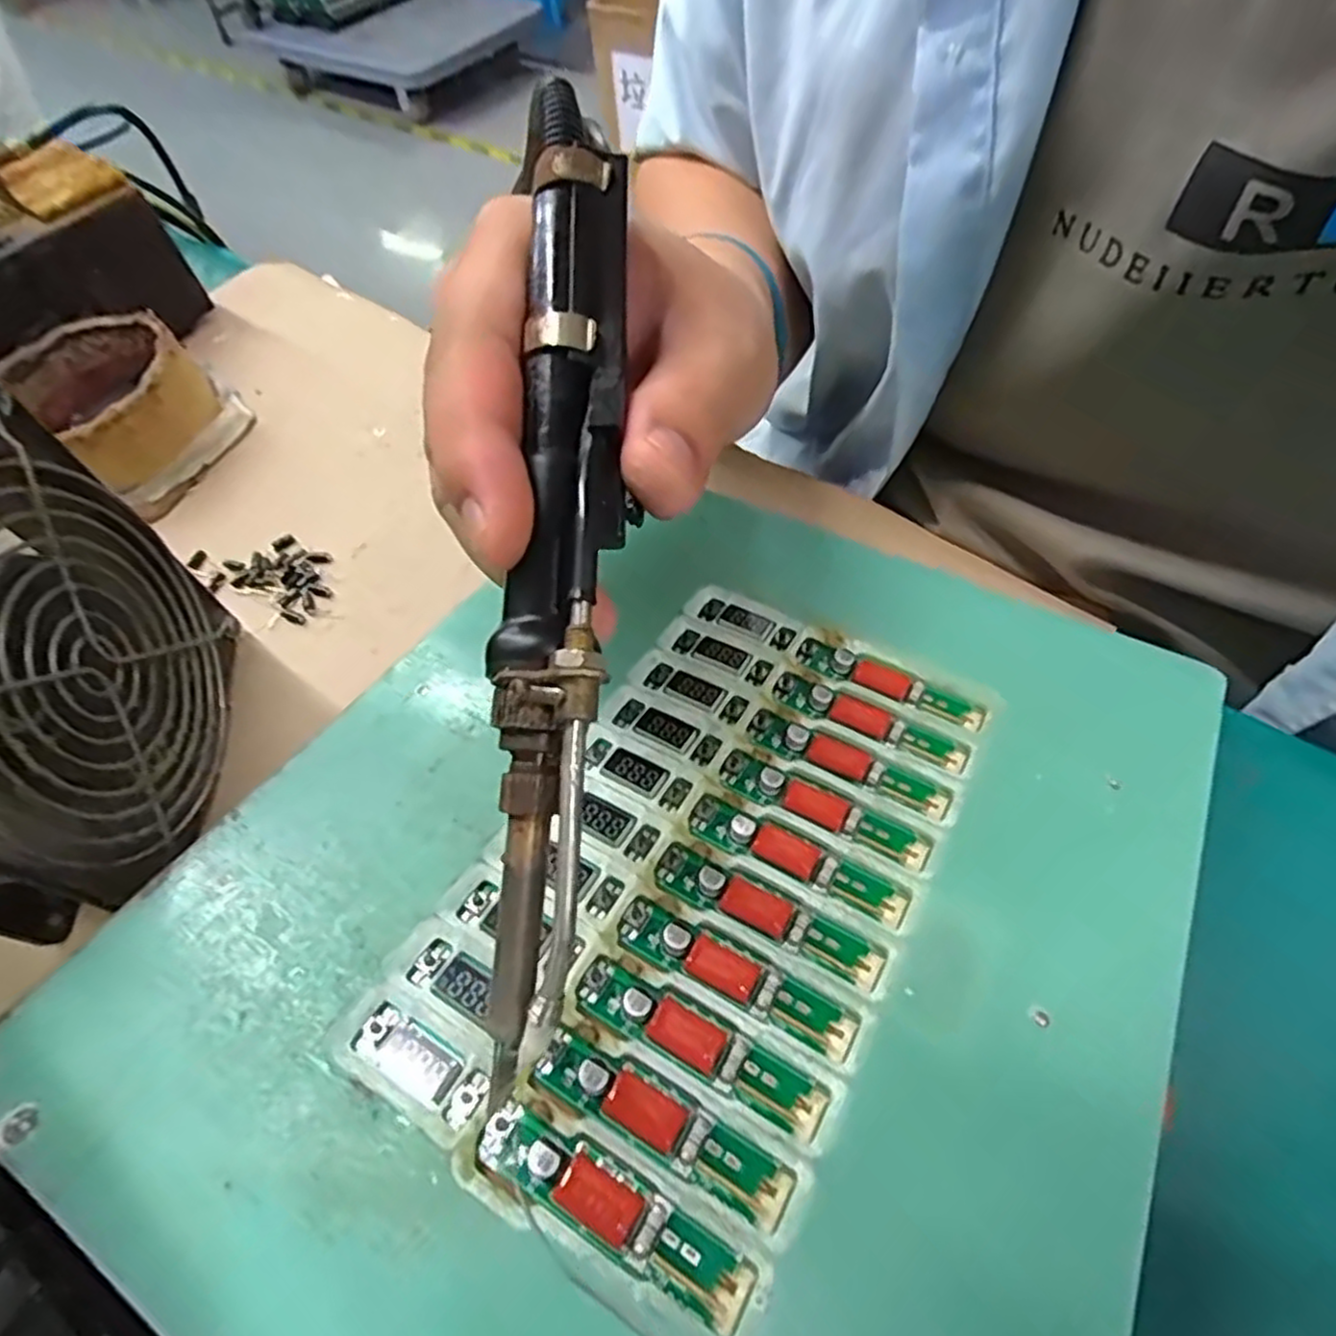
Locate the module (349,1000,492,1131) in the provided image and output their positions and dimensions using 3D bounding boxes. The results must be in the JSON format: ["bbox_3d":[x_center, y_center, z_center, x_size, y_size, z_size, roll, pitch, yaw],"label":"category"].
[{"bbox_3d":[-0.052,0.083,0.157,0.031,0.005,0.011,24,61,19],"label":"module"}]

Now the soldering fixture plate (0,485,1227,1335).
[{"bbox_3d":[0.009,0.046,0.191,0.212,0.009,0.256,25,53,20],"label":"soldering fixture plate"}]

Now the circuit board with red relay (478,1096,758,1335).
[{"bbox_3d":[-0.011,0.103,0.142,0.056,0.006,0.012,23,61,18],"label":"circuit board with red relay"}]

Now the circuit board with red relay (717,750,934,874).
[{"bbox_3d":[0.040,0.038,0.197,0.057,0.007,0.012,23,62,19],"label":"circuit board with red relay"}]

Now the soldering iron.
[{"bbox_3d":[-0.022,-0.027,0.147,0.025,0.016,0.198,2,83,5],"label":"soldering iron"}]

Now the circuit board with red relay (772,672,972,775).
[{"bbox_3d":[0.058,0.015,0.216,0.057,0.008,0.010,23,61,18],"label":"circuit board with red relay"}]

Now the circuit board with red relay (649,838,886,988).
[{"bbox_3d":[0.024,0.058,0.179,0.057,0.007,0.013,21,60,17],"label":"circuit board with red relay"}]

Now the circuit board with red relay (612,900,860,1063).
[{"bbox_3d":[0.015,0.069,0.170,0.057,0.007,0.011,22,60,18],"label":"circuit board with red relay"}]

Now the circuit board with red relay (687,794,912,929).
[{"bbox_3d":[0.032,0.048,0.188,0.057,0.007,0.013,21,62,18],"label":"circuit board with red relay"}]

